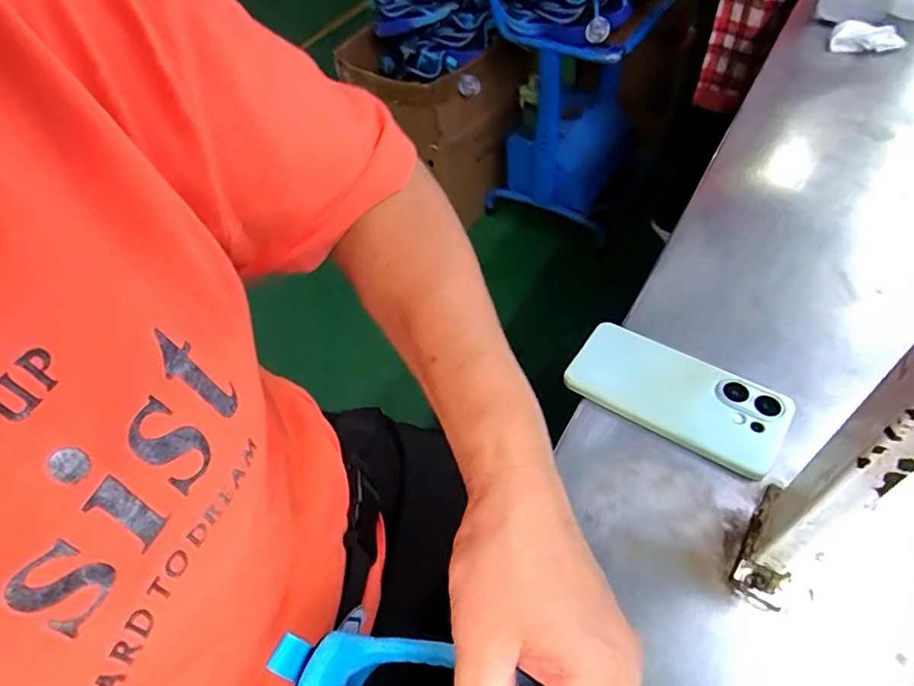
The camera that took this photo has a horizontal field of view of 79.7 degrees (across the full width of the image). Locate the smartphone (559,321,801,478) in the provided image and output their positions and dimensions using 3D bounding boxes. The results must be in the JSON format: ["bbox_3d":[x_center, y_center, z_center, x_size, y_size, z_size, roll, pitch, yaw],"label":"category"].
[{"bbox_3d":[0.169,0.037,0.427,0.157,0.014,0.078,26,58,26],"label":"smartphone"}]

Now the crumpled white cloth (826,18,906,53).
[{"bbox_3d":[0.571,-0.425,0.763,0.098,0.033,0.053,23,56,24],"label":"crumpled white cloth"}]

